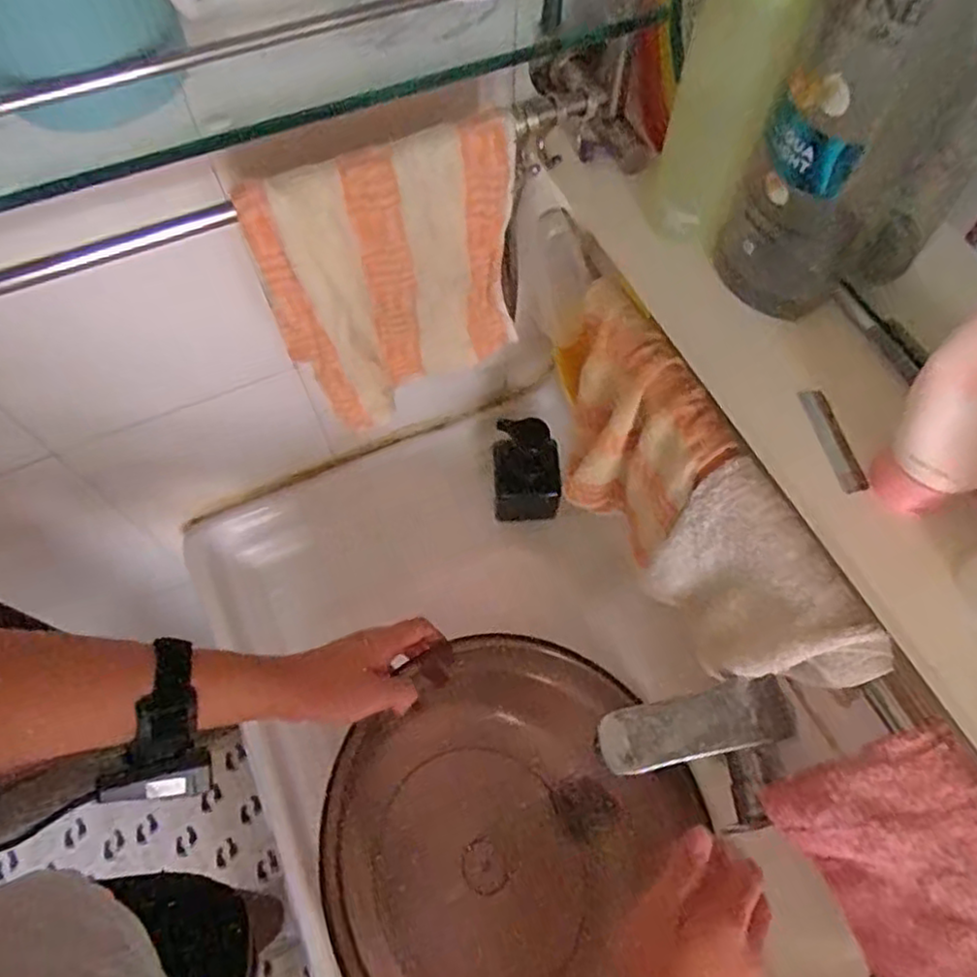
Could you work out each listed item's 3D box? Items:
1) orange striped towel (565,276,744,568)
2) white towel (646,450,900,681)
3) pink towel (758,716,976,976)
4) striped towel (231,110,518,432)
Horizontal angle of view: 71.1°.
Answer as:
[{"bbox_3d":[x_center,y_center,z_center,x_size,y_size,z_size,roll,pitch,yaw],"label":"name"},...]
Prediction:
[{"bbox_3d":[0.098,-0.038,0.513,0.052,0.179,0.157,-32,68,-14],"label":"orange striped towel"},{"bbox_3d":[0.163,0.071,0.433,0.051,0.130,0.132,-24,67,-11],"label":"white towel"},{"bbox_3d":[0.244,0.230,0.385,0.041,0.190,0.166,-22,66,-10],"label":"pink towel"},{"bbox_3d":[-0.058,-0.127,0.449,0.155,0.194,0.037,-21,66,-10],"label":"striped towel"}]

